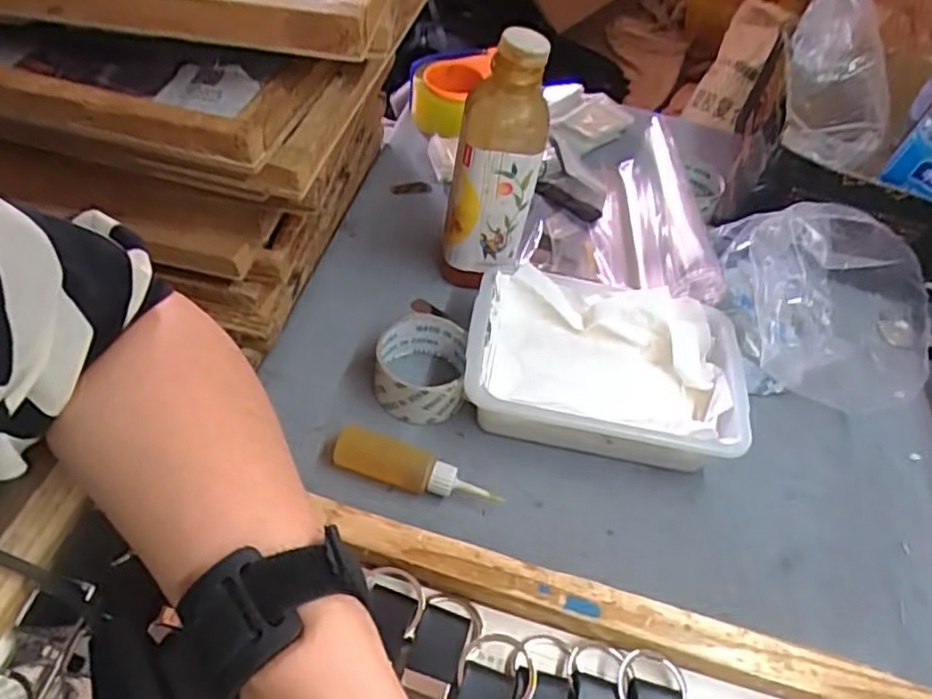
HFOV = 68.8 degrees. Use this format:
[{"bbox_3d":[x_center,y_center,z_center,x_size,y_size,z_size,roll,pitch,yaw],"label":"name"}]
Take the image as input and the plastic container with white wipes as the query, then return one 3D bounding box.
[{"bbox_3d":[0.120,0.023,0.608,0.240,0.074,0.171,9,49,-1],"label":"plastic container with white wipes"}]

